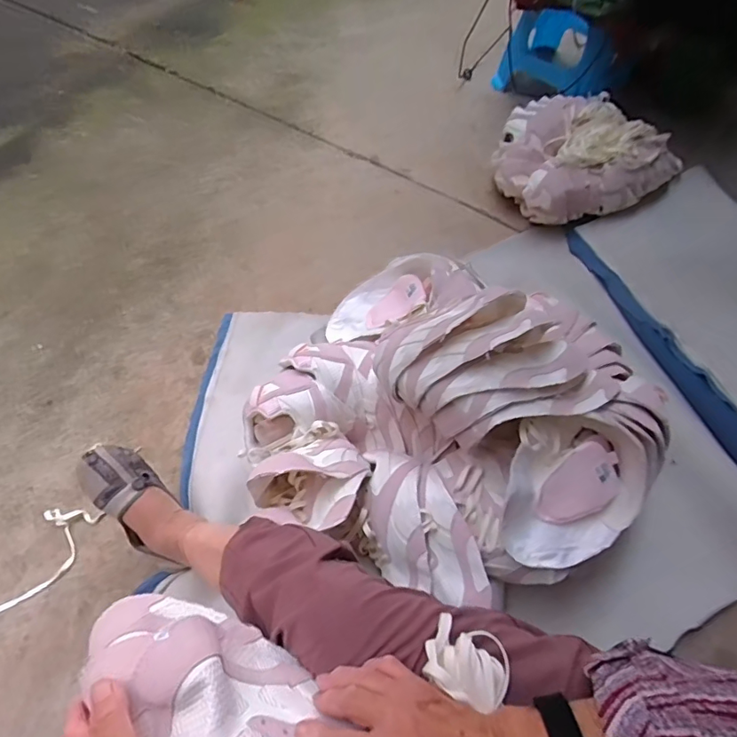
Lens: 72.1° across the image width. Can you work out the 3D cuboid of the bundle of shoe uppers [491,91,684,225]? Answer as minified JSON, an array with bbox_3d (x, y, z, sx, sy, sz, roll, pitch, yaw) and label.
[{"bbox_3d":[0.502,-0.505,1.193,0.389,0.134,0.325,-30,68,-20],"label":"bundle of shoe uppers"}]

